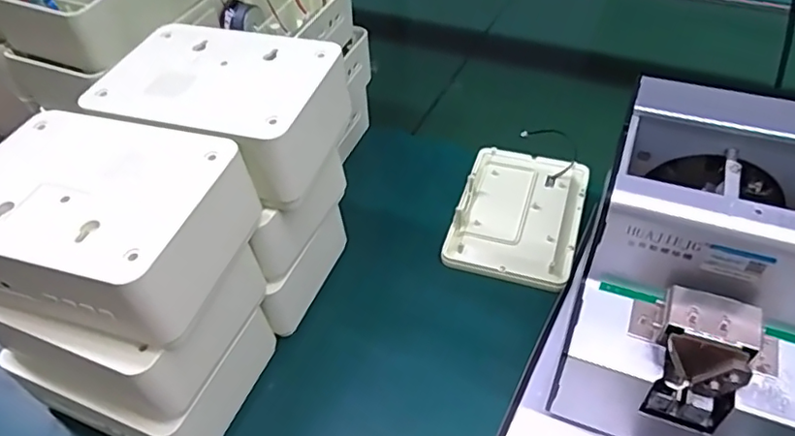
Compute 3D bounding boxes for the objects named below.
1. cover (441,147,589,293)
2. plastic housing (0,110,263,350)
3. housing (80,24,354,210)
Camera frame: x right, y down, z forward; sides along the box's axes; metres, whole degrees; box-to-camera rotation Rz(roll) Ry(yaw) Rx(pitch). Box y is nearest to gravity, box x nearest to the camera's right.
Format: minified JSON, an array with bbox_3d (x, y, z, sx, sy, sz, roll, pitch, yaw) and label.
[{"bbox_3d":[0.101,-0.006,0.476,0.097,0.017,0.136,13,49,16],"label":"cover"},{"bbox_3d":[-0.158,0.003,0.310,0.138,0.058,0.099,11,49,14],"label":"plastic housing"},{"bbox_3d":[-0.112,-0.070,0.369,0.139,0.055,0.100,13,49,16],"label":"housing"}]

